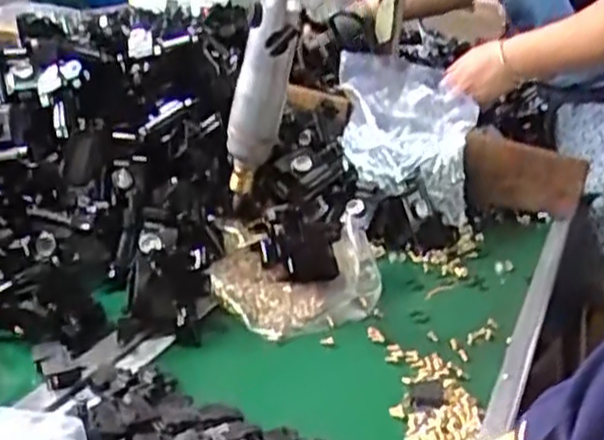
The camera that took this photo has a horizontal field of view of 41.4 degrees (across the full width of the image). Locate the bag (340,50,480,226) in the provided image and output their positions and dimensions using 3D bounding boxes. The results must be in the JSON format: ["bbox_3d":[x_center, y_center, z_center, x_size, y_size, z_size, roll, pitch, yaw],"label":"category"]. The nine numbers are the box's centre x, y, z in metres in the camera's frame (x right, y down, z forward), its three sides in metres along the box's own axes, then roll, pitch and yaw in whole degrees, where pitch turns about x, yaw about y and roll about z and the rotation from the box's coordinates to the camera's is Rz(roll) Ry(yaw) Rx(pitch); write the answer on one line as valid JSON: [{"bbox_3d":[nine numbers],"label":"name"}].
[{"bbox_3d":[0.120,-0.099,0.966,0.155,0.164,0.184,7,22,1],"label":"bag"}]

